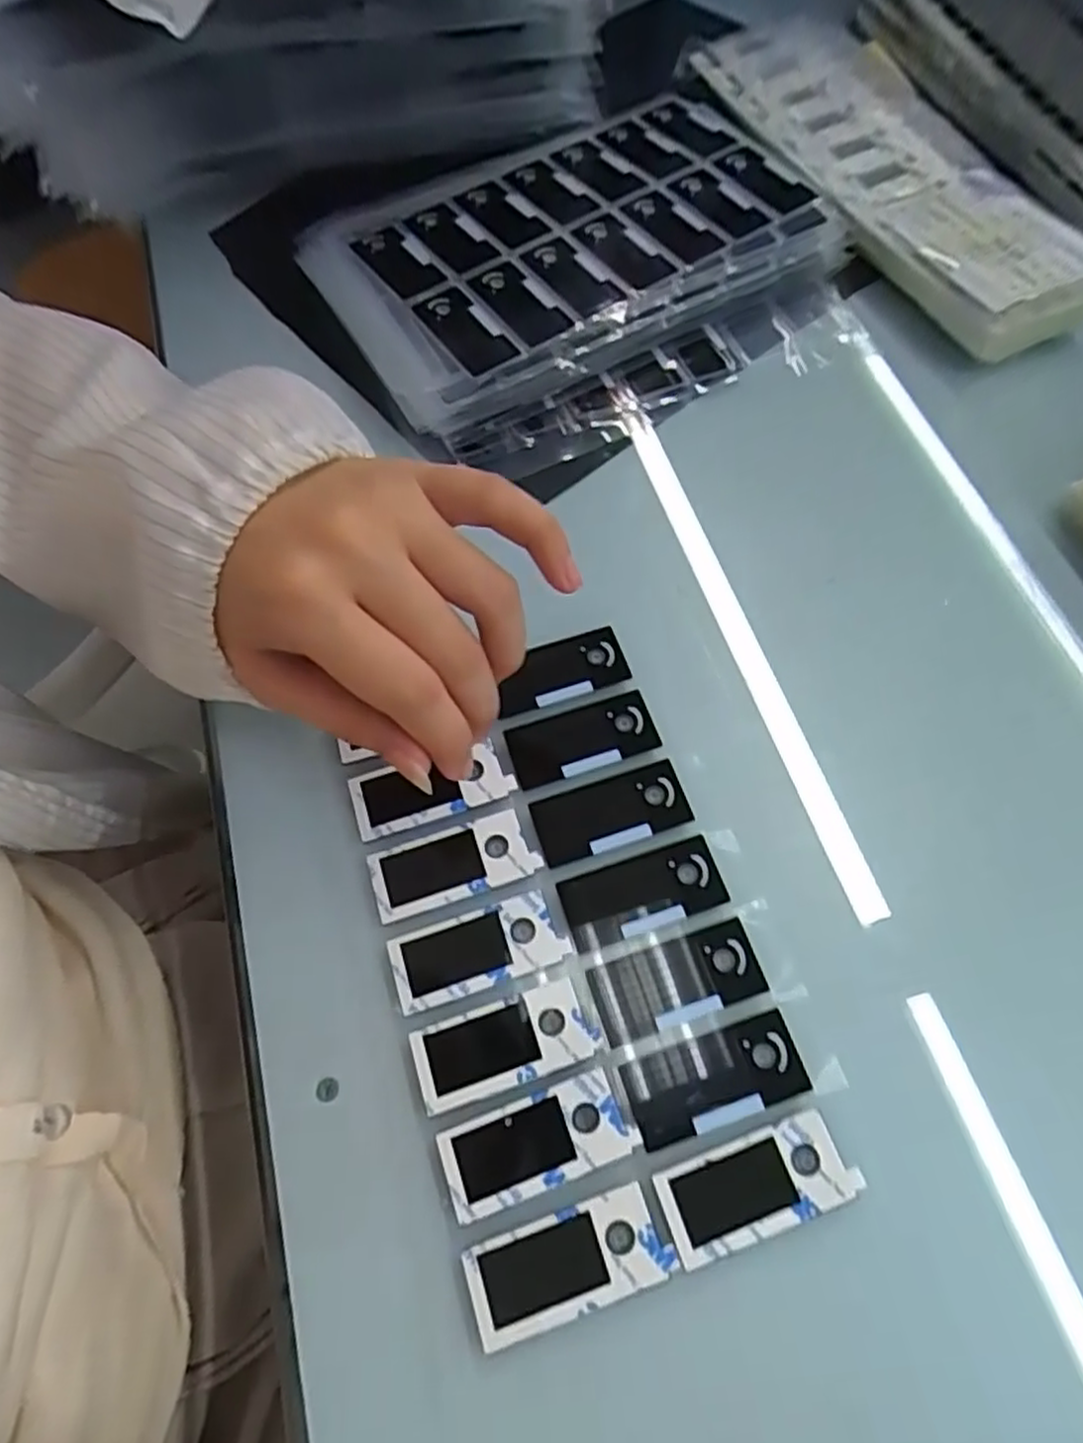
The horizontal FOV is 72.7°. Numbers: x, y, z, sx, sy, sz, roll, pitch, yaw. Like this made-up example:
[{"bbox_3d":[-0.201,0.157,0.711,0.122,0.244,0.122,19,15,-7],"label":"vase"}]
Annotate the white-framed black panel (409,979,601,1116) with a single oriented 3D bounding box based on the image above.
[{"bbox_3d":[-0.013,0.110,0.251,0.060,0.004,0.026,-17,66,-7],"label":"white-framed black panel"}]

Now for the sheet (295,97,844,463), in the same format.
[{"bbox_3d":[0.011,-0.258,0.397,0.254,0.030,0.174,-32,69,-12],"label":"sheet"}]

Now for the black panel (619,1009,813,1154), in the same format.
[{"bbox_3d":[0.058,0.120,0.246,0.059,0.004,0.027,-17,66,-6],"label":"black panel"}]

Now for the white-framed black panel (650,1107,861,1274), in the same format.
[{"bbox_3d":[0.069,0.147,0.232,0.060,0.004,0.026,-18,66,-7],"label":"white-framed black panel"}]

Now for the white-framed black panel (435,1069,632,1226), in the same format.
[{"bbox_3d":[-0.002,0.137,0.239,0.059,0.004,0.026,-18,66,-7],"label":"white-framed black panel"}]

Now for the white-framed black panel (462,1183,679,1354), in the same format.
[{"bbox_3d":[0.008,0.167,0.225,0.061,0.004,0.027,-18,66,-7],"label":"white-framed black panel"}]

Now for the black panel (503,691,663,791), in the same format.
[{"bbox_3d":[0.017,0.008,0.298,0.058,0.005,0.028,-15,66,-6],"label":"black panel"}]

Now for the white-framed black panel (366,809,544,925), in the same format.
[{"bbox_3d":[-0.033,0.054,0.277,0.061,0.004,0.027,-17,66,-6],"label":"white-framed black panel"}]

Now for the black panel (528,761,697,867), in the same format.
[{"bbox_3d":[0.027,0.034,0.284,0.058,0.004,0.027,-16,66,-6],"label":"black panel"}]

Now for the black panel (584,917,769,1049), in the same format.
[{"bbox_3d":[0.048,0.091,0.258,0.058,0.004,0.027,-17,66,-6],"label":"black panel"}]

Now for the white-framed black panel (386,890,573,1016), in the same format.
[{"bbox_3d":[-0.023,0.082,0.265,0.061,0.004,0.026,-17,66,-7],"label":"white-framed black panel"}]

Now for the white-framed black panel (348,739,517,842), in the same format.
[{"bbox_3d":[-0.043,0.026,0.289,0.061,0.006,0.026,-16,66,-6],"label":"white-framed black panel"}]

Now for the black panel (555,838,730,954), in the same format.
[{"bbox_3d":[0.037,0.063,0.272,0.059,0.004,0.026,-17,66,-6],"label":"black panel"}]

